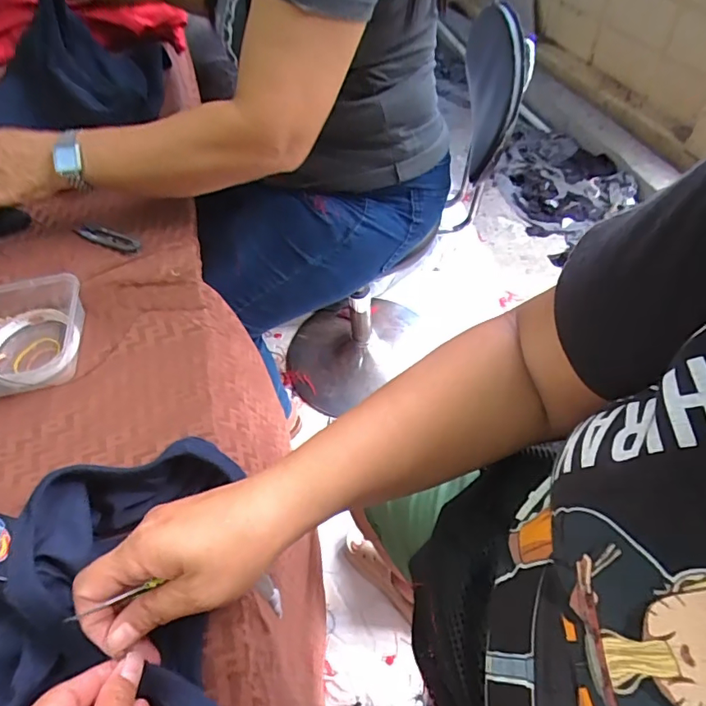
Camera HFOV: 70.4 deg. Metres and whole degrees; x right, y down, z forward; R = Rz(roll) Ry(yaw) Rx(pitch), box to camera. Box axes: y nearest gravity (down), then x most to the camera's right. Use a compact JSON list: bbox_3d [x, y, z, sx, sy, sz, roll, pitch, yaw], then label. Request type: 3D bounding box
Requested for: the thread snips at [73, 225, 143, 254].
[{"bbox_3d":[-0.285,-0.134,0.580,0.097,0.005,0.024,25,59,22],"label":"thread snips"}]

